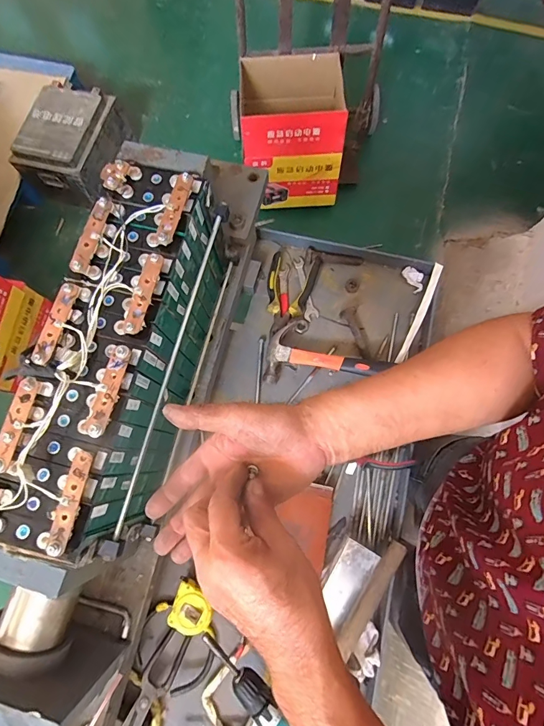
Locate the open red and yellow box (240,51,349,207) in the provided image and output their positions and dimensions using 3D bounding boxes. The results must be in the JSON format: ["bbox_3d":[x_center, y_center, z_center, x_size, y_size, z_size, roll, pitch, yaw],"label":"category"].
[{"bbox_3d":[0.079,-0.862,1.451,0.370,0.391,0.328,-4,75,1],"label":"open red and yellow box"}]

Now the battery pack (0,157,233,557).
[{"bbox_3d":[-0.207,-0.014,0.557,0.154,0.210,0.500,14,76,5],"label":"battery pack"}]

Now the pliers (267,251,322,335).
[{"bbox_3d":[0.035,-0.147,0.785,0.097,0.025,0.178,13,76,5],"label":"pliers"}]

